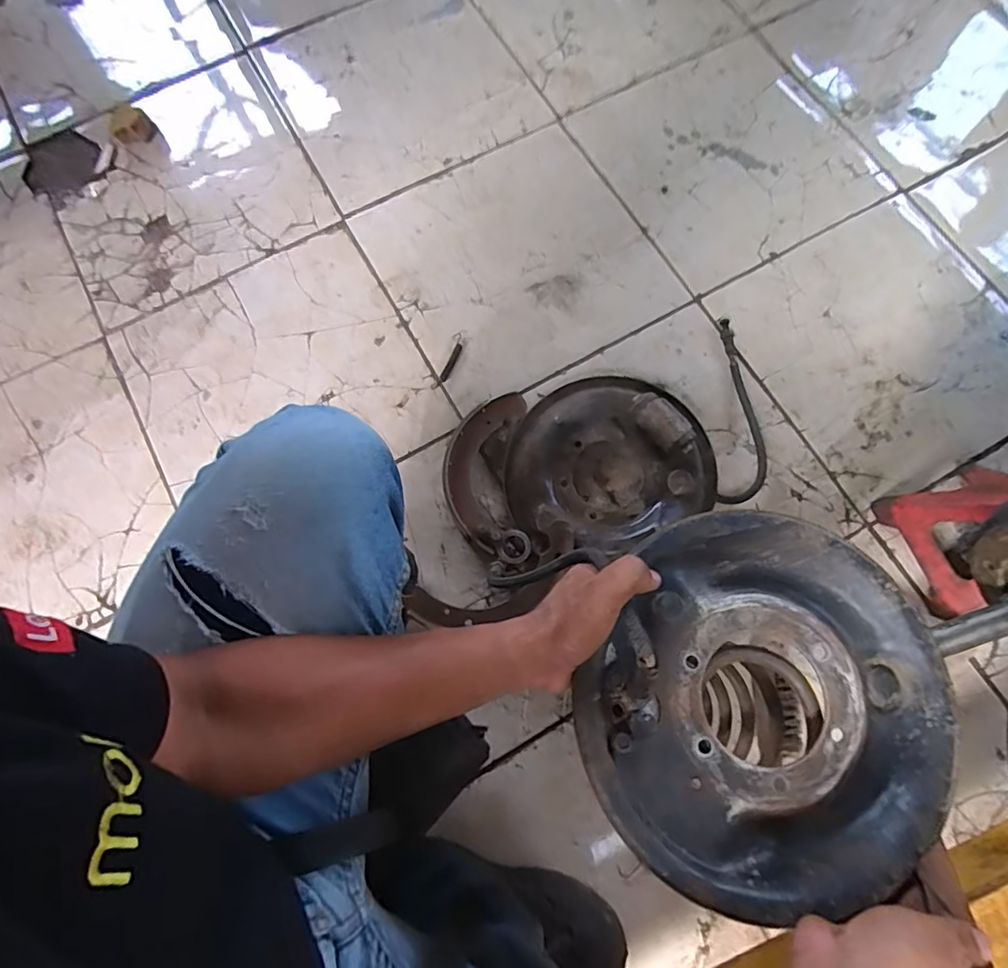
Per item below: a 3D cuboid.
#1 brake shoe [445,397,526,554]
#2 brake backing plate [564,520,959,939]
[{"bbox_3d":[-0.035,-0.022,0.757,0.090,0.033,0.215,13,75,4],"label":"brake shoe"},{"bbox_3d":[0.192,0.156,0.394,0.249,0.065,0.258,0,79,0],"label":"brake backing plate"}]

